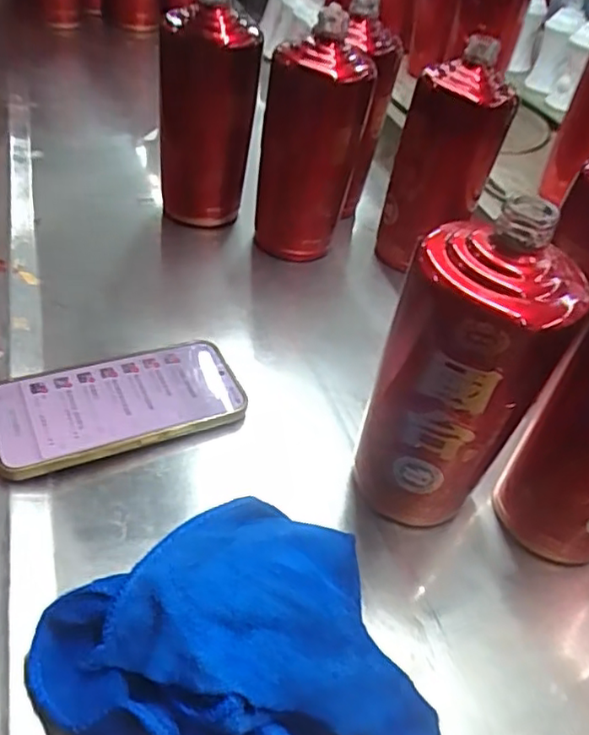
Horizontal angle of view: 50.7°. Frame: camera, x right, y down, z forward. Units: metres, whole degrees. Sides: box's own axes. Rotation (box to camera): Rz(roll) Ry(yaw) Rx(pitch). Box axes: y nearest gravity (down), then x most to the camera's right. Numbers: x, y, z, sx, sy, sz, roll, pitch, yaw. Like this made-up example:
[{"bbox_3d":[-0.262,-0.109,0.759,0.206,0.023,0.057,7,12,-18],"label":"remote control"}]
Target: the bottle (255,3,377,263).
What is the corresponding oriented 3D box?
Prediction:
[{"bbox_3d":[0.014,-0.192,0.548,0.094,0.207,0.092,6,44,-3],"label":"bottle"}]

